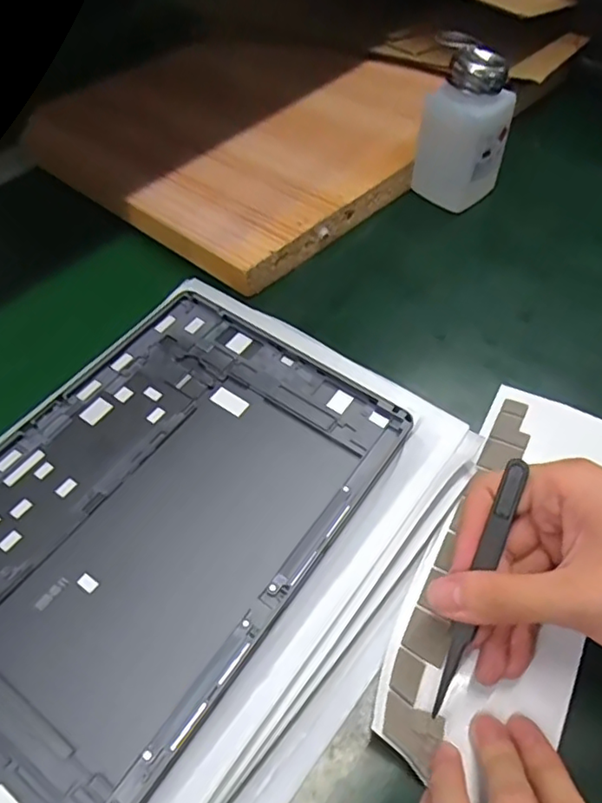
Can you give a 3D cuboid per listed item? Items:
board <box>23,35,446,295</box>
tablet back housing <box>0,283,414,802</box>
[{"bbox_3d":[-0.052,-0.263,0.553,0.348,0.041,0.317,36,62,28],"label":"board"},{"bbox_3d":[-0.080,0.054,0.288,0.170,0.009,0.256,31,60,18],"label":"tablet back housing"}]

